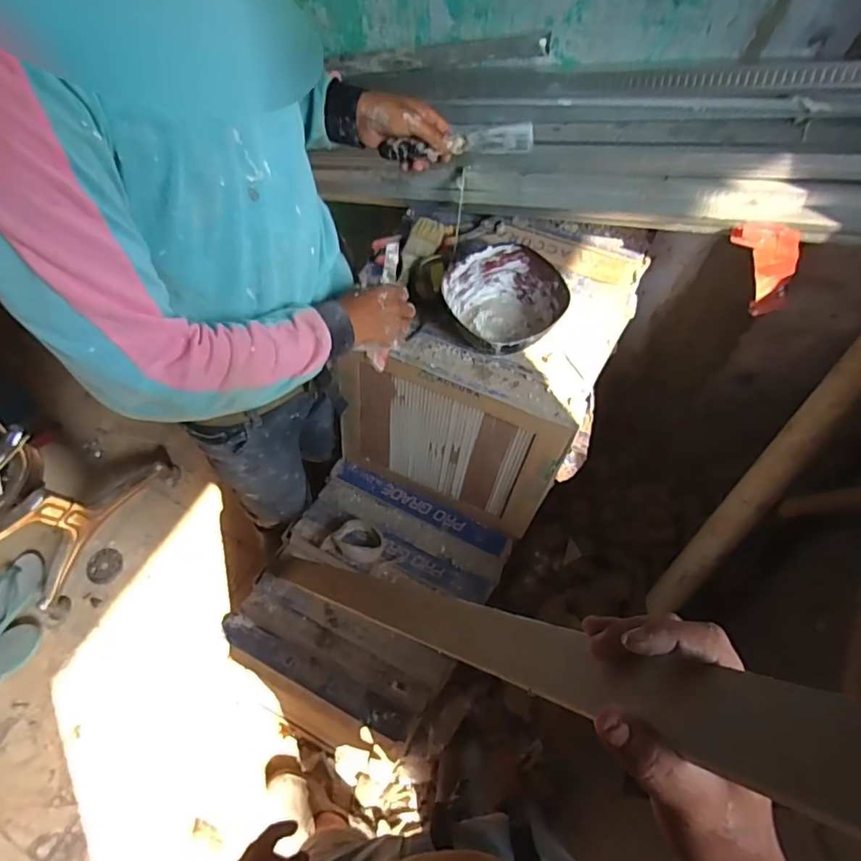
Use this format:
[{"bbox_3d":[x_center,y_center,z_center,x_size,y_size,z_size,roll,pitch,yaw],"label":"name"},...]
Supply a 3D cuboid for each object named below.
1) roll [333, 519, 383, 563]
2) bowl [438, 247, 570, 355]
[{"bbox_3d":[-0.141,0.219,1.063,0.094,0.026,0.081,33,69,15],"label":"roll"},{"bbox_3d":[0.111,-0.180,0.786,0.151,0.069,0.168,-21,66,-9],"label":"bowl"}]

